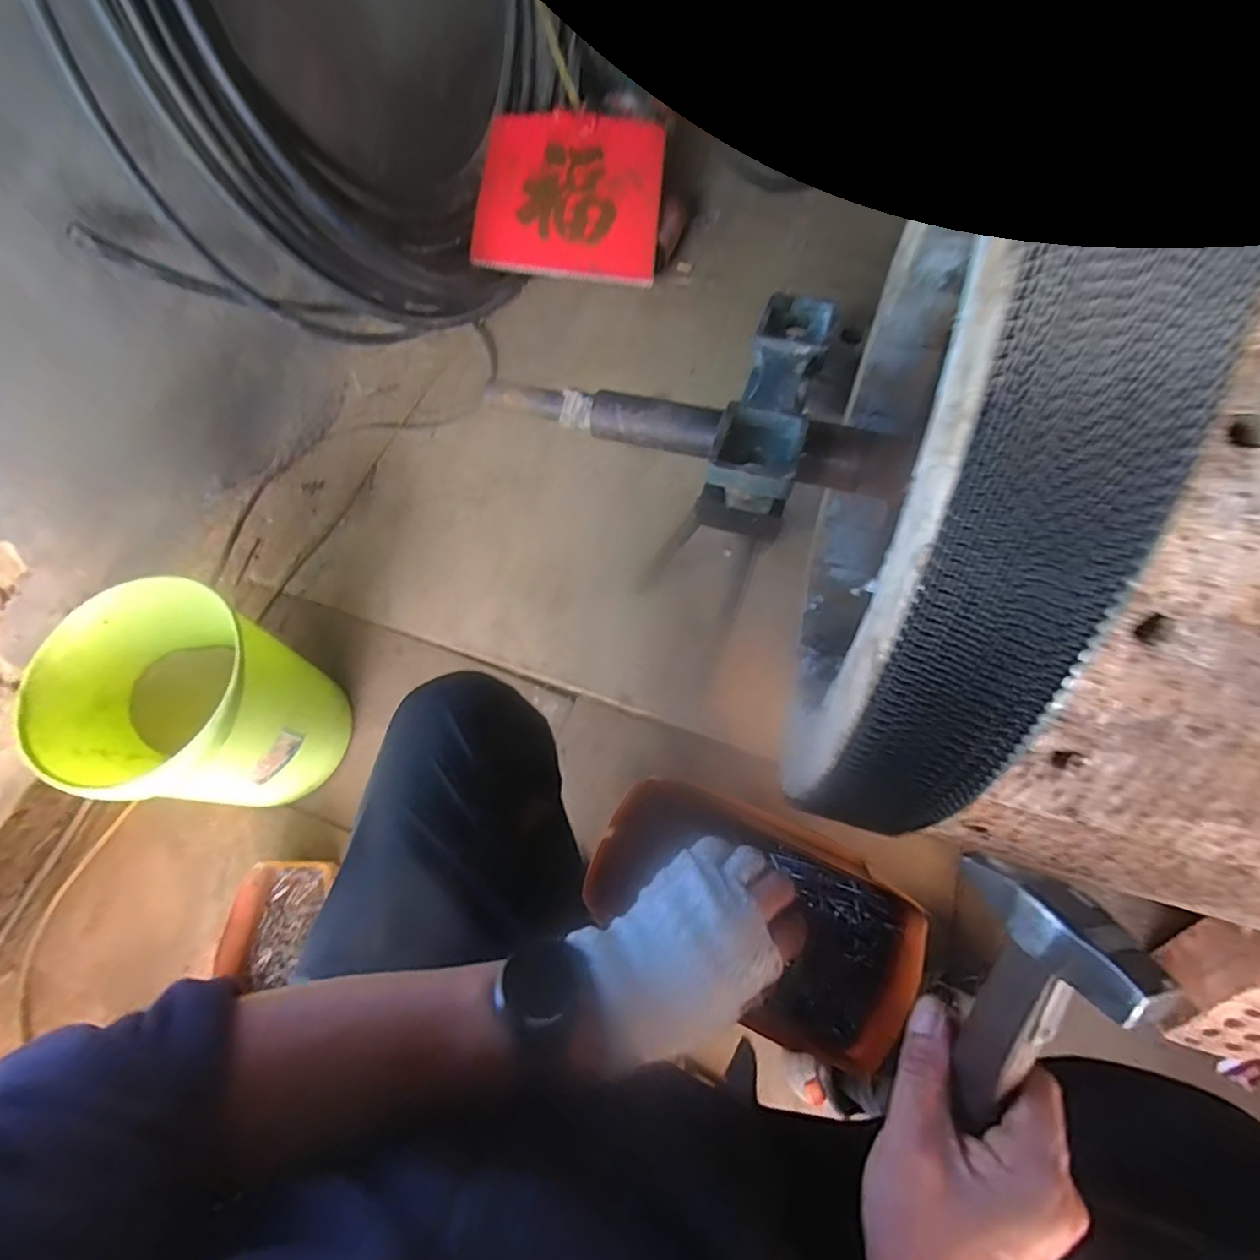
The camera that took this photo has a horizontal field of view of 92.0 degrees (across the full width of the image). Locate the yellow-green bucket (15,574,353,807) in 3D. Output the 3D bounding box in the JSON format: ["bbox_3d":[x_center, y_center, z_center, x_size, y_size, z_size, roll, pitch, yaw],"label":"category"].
[{"bbox_3d":[-0.536,0.114,0.786,0.238,0.284,0.226,-1,64,3],"label":"yellow-green bucket"}]

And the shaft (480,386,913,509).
[{"bbox_3d":[0.057,-0.193,0.585,0.409,0.036,0.045,15,66,10],"label":"shaft"}]

